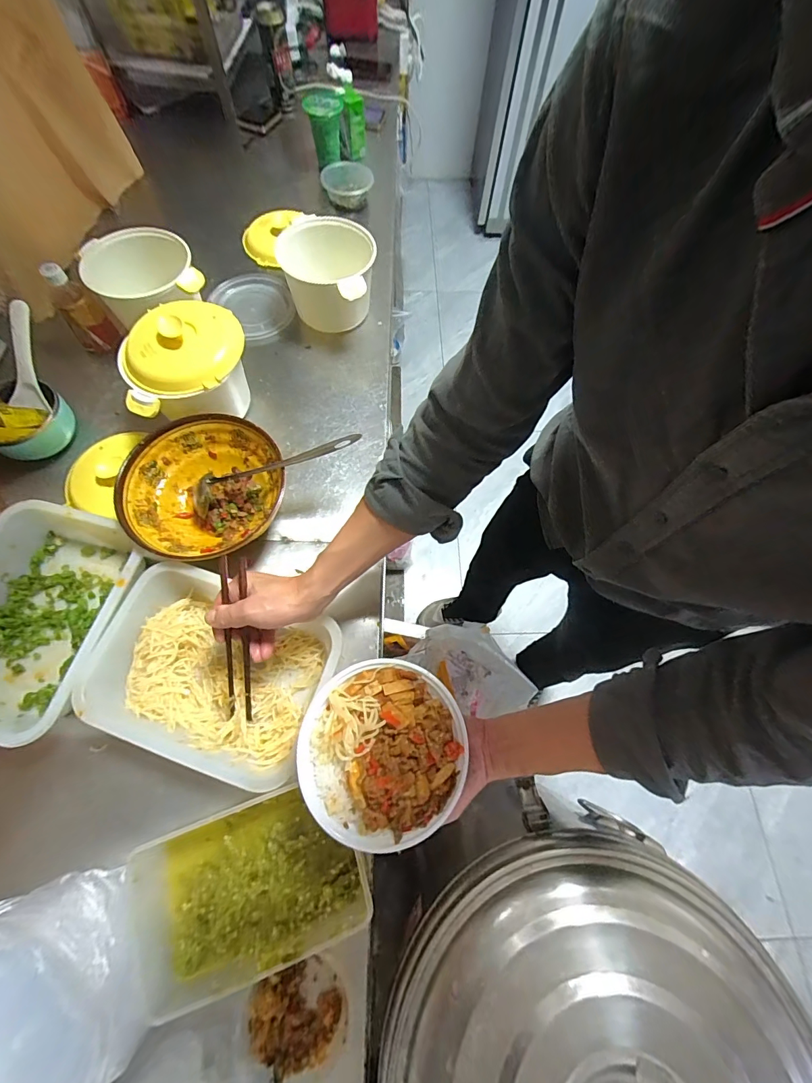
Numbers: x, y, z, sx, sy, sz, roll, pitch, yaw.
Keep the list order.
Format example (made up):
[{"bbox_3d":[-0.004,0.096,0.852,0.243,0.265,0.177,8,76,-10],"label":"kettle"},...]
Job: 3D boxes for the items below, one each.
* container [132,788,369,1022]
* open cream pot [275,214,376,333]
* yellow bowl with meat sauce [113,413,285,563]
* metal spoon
[{"bbox_3d":[-0.174,0.369,0.448,0.253,0.066,0.147,-18,70,-9],"label":"container"},{"bbox_3d":[-0.139,-0.473,0.754,0.172,0.121,0.199,-12,69,-7],"label":"open cream pot"},{"bbox_3d":[-0.292,-0.071,0.610,0.203,0.085,0.217,1,68,-2],"label":"yellow bowl with meat sauce"},{"bbox_3d":[-0.186,-0.105,0.580,0.258,0.031,0.047,-18,69,7],"label":"metal spoon"}]

